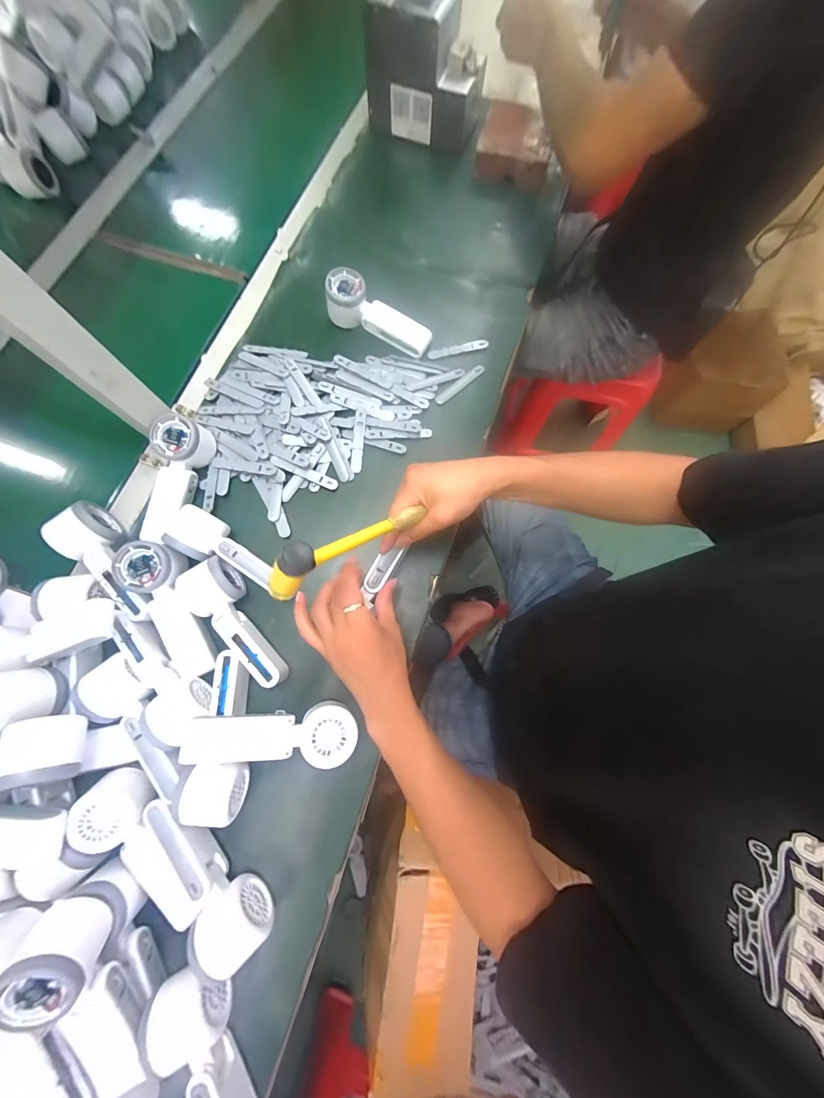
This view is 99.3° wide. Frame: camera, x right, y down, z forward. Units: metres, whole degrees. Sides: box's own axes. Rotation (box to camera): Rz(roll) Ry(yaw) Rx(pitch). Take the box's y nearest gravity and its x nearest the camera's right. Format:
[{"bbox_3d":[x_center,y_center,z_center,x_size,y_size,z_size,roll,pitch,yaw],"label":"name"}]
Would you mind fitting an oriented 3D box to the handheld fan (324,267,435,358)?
[{"bbox_3d":[-0.047,-0.352,0.524,0.161,0.057,0.051,23,76,6],"label":"handheld fan"}]

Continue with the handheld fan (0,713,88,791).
[{"bbox_3d":[-0.389,0.181,0.298,0.166,0.065,0.053,8,72,-35],"label":"handheld fan"}]

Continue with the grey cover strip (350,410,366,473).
[{"bbox_3d":[-0.075,-0.152,0.494,0.016,0.011,0.089,4,75,1],"label":"grey cover strip"}]

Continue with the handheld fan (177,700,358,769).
[{"bbox_3d":[-0.140,0.189,0.354,0.162,0.037,0.053,-1,75,-1],"label":"handheld fan"}]

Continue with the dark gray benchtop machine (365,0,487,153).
[{"bbox_3d":[0.025,-0.835,0.609,0.194,0.146,0.138,10,75,2],"label":"dark gray benchtop machine"}]

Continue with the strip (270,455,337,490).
[{"bbox_3d":[-0.146,-0.103,0.473,0.093,0.005,0.015,21,92,-6],"label":"strip"}]

